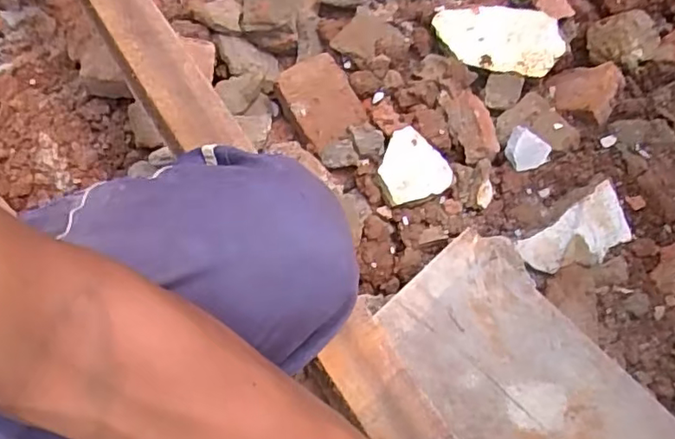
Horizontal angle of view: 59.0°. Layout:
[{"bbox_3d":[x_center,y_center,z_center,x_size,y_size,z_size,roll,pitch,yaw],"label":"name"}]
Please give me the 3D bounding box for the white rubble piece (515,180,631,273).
[{"bbox_3d":[0.281,0.021,0.698,0.128,0.013,0.068,-34,90,2],"label":"white rubble piece"}]

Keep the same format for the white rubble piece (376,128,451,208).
[{"bbox_3d":[0.087,-0.066,0.704,0.081,0.016,0.086,0,70,0],"label":"white rubble piece"}]

